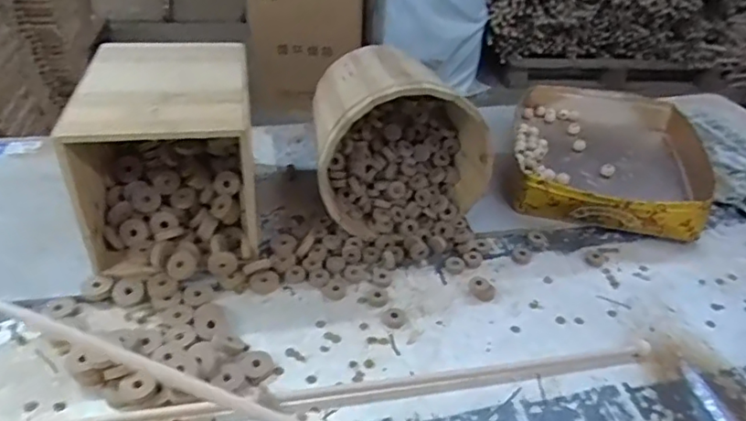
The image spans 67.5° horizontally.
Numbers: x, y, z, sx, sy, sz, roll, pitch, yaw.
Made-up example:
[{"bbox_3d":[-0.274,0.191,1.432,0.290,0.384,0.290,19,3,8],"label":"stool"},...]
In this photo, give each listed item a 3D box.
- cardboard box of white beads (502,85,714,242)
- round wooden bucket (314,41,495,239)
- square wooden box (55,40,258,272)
[{"bbox_3d":[0.393,-0.097,0.950,0.305,0.081,0.389,11,37,11],"label":"cardboard box of white beads"},{"bbox_3d":[0.036,-0.114,0.799,0.223,0.209,0.223,-1,36,-6],"label":"round wooden bucket"},{"bbox_3d":[-0.265,-0.087,0.754,0.204,0.185,0.279,-5,37,-11],"label":"square wooden box"}]

